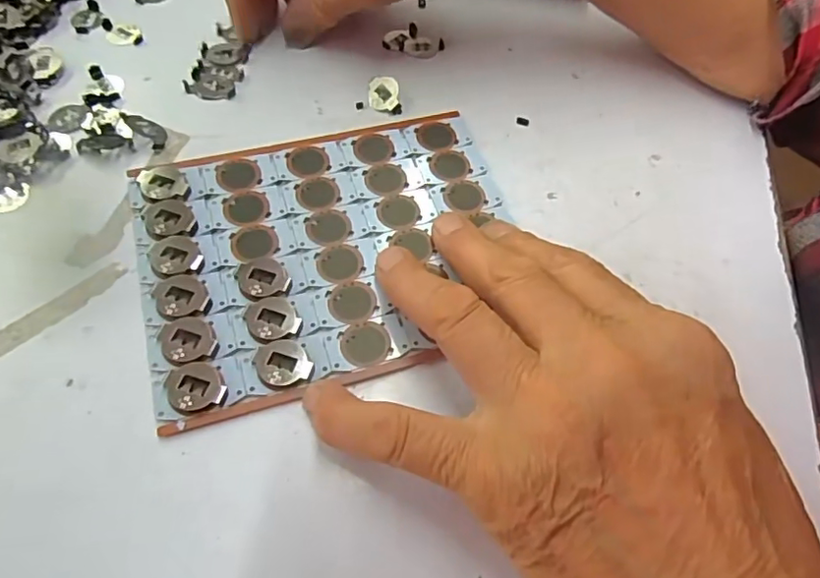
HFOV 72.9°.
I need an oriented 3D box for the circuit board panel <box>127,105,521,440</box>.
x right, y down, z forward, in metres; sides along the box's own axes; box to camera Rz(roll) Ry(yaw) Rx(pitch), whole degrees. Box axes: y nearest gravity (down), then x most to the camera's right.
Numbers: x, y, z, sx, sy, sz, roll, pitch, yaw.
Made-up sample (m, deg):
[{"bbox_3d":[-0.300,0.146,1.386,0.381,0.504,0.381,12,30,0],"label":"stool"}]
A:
[{"bbox_3d":[-0.031,-0.020,0.223,0.146,0.006,0.115,-15,63,-12],"label":"circuit board panel"}]

